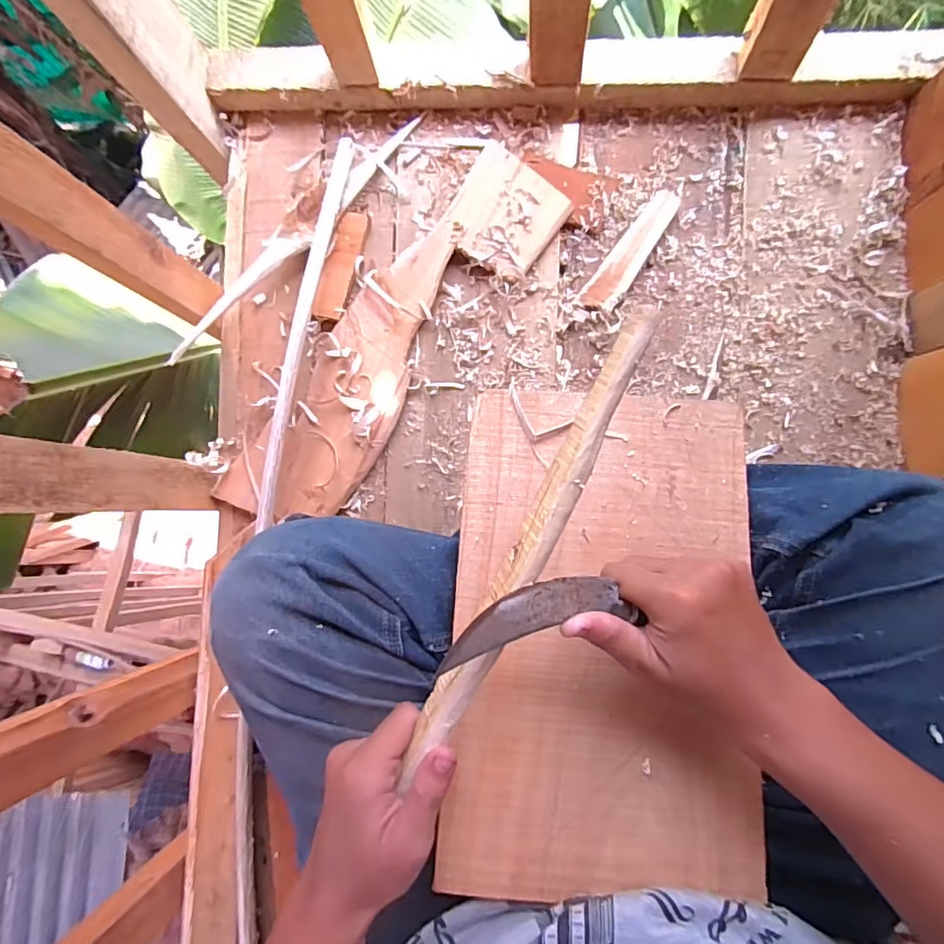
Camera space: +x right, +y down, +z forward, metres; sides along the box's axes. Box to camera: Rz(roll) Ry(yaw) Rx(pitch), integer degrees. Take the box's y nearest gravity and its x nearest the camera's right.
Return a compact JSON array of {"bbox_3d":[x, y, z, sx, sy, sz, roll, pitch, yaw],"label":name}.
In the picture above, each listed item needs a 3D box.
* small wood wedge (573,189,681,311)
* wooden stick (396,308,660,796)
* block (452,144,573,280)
[{"bbox_3d":[0.163,-0.222,0.547,0.036,0.011,0.141,38,91,7],"label":"small wood wedge"},{"bbox_3d":[0.021,0.052,0.267,0.019,0.013,0.272,27,108,7],"label":"wooden stick"},{"bbox_3d":[0.033,-0.265,0.555,0.105,0.024,0.106,36,91,7],"label":"block"}]

